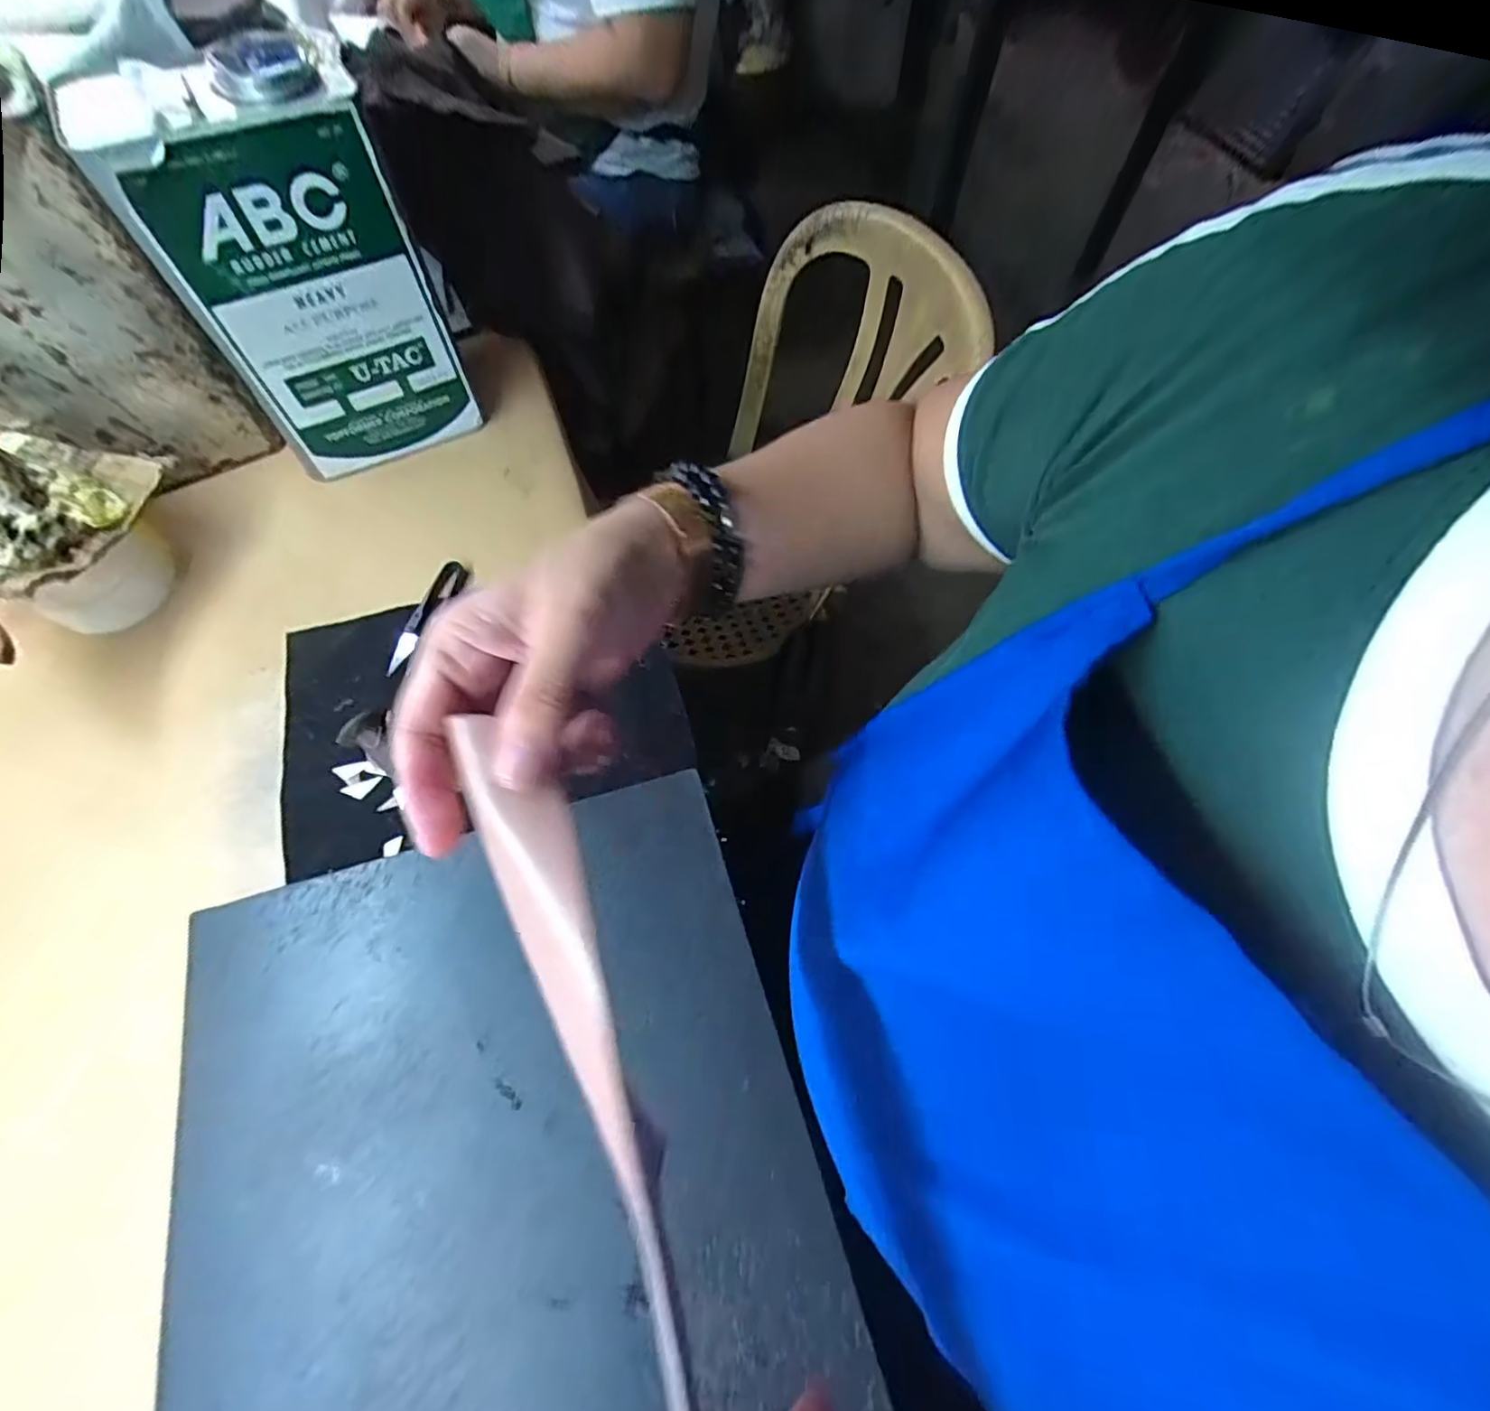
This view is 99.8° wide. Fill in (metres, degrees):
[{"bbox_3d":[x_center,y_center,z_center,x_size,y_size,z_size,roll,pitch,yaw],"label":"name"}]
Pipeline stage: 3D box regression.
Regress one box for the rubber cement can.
[{"bbox_3d":[-0.318,-0.306,0.469,0.153,0.237,0.088,-30,67,-14],"label":"rubber cement can"}]

